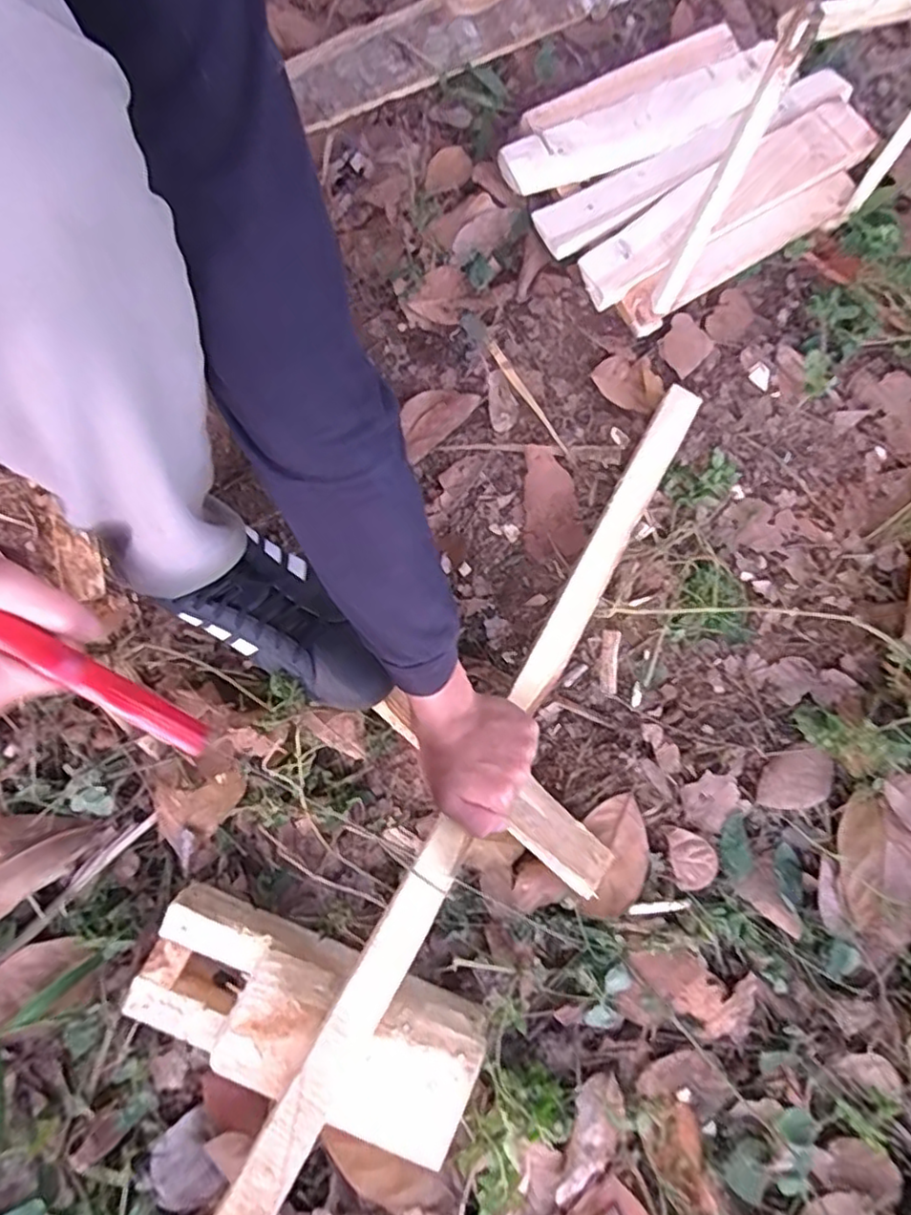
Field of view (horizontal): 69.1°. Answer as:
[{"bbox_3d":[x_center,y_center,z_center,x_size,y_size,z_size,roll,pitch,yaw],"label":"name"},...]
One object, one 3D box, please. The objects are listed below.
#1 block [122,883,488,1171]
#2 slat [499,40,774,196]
[{"bbox_3d":[-0.114,0.319,0.516,0.261,0.066,0.096,24,79,0],"label":"block"},{"bbox_3d":[0.207,-0.521,0.705,0.338,0.023,0.073,-27,83,-9],"label":"slat"}]

